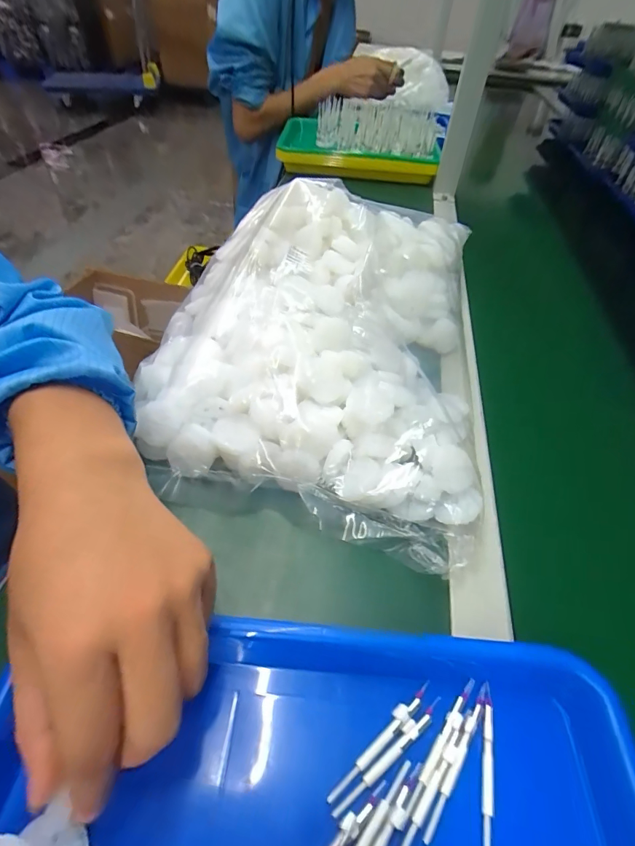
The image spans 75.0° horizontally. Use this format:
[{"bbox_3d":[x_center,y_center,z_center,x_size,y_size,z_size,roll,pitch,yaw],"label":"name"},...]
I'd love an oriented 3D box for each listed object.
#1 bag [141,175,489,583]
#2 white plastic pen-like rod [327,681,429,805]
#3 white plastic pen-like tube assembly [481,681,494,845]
[{"bbox_3d":[0.008,-0.100,0.414,0.297,0.107,0.411,11,48,5],"label":"bag"},{"bbox_3d":[0.035,0.172,0.227,0.077,0.004,0.008,-30,57,-28],"label":"white plastic pen-like rod"},{"bbox_3d":[0.091,0.183,0.220,0.006,0.007,0.075,14,48,8],"label":"white plastic pen-like tube assembly"}]

